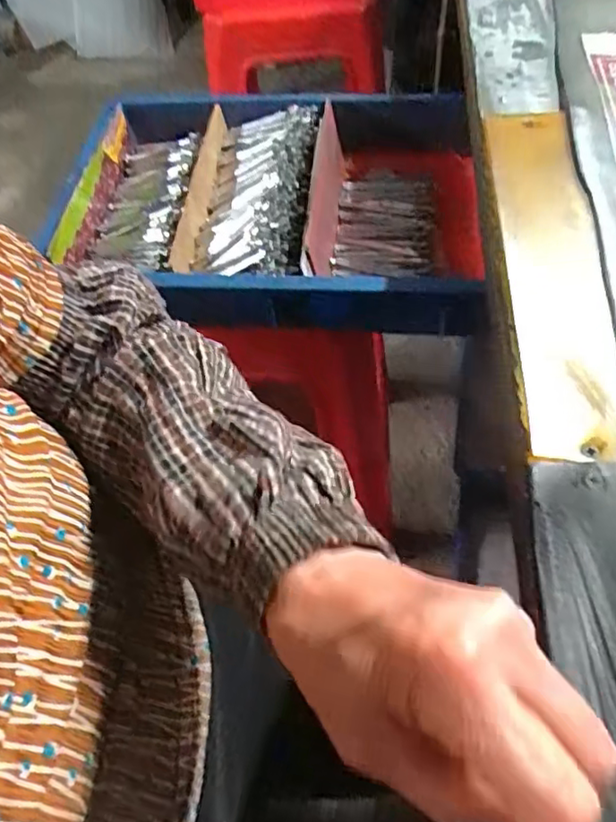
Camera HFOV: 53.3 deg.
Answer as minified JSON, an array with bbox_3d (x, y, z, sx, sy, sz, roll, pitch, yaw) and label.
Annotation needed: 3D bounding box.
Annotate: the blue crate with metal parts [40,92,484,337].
[{"bbox_3d":[-0.032,-0.205,0.600,0.388,0.075,0.292,8,56,11],"label":"blue crate with metal parts"}]

